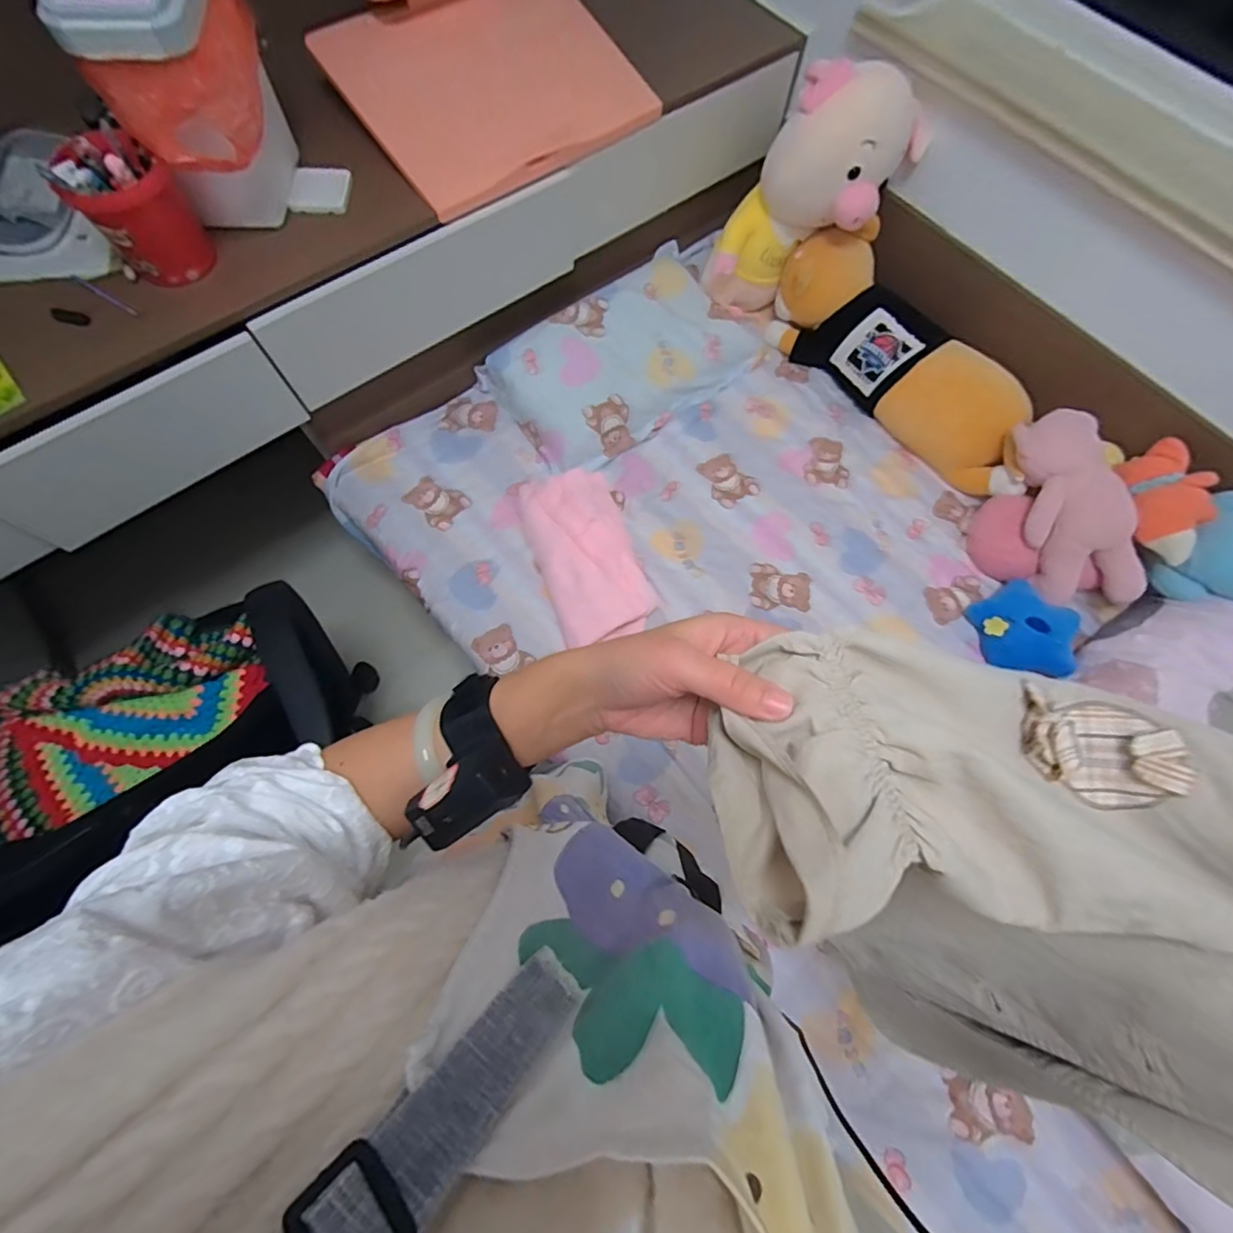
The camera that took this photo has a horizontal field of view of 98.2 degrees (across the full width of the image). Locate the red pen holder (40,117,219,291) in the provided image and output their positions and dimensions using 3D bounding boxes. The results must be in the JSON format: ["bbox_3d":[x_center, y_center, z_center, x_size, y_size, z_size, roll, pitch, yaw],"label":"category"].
[{"bbox_3d":[-0.634,-0.538,0.702,0.115,0.136,0.114,43,75,12],"label":"red pen holder"}]

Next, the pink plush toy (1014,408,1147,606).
[{"bbox_3d":[0.807,-0.186,0.931,0.156,0.115,0.352,-14,90,-7],"label":"pink plush toy"}]

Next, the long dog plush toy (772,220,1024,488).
[{"bbox_3d":[0.595,-0.521,1.094,0.189,0.171,0.637,-40,77,-14],"label":"long dog plush toy"}]

